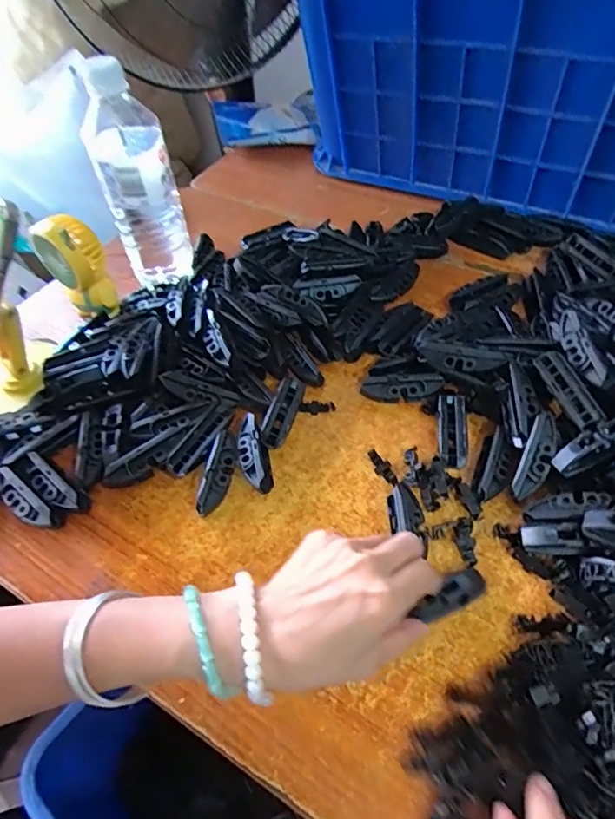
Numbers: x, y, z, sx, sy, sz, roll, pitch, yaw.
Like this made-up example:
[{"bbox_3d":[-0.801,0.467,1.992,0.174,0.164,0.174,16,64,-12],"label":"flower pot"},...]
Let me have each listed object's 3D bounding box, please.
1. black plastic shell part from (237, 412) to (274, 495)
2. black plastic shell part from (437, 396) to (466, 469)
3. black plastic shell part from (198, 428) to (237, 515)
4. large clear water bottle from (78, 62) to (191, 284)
[{"bbox_3d":[-0.044,0.036,0.401,0.024,0.021,0.065,-11,52,-5],"label":"black plastic shell part"},{"bbox_3d":[0.118,0.019,0.409,0.021,0.015,0.070,6,52,8],"label":"black plastic shell part"},{"bbox_3d":[-0.069,0.049,0.393,0.020,0.022,0.067,5,52,7],"label":"black plastic shell part"},{"bbox_3d":[-0.166,-0.227,0.476,0.067,0.173,0.068,-15,52,-8],"label":"large clear water bottle"}]

